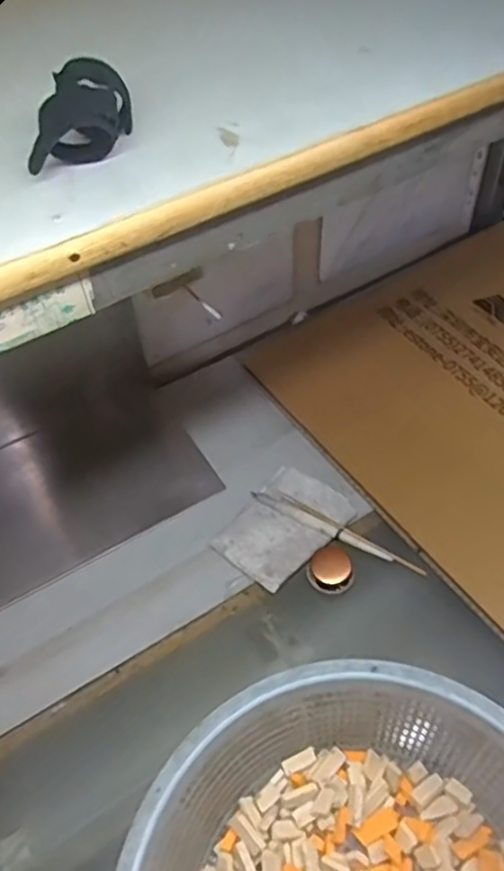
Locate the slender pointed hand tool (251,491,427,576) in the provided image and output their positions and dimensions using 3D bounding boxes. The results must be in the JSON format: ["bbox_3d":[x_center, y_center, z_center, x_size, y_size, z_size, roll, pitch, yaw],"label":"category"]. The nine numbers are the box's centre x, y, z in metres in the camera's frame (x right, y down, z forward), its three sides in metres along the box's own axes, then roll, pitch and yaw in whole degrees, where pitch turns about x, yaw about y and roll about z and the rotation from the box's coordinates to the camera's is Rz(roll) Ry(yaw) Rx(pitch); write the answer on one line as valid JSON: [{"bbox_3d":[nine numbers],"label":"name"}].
[{"bbox_3d":[0.071,0.081,0.540,0.160,0.006,0.017,26,57,24],"label":"slender pointed hand tool"}]

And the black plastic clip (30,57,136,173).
[{"bbox_3d":[-0.068,-0.127,0.246,0.038,0.026,0.045,-9,50,-2],"label":"black plastic clip"}]

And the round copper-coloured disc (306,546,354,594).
[{"bbox_3d":[0.065,0.110,0.514,0.036,0.018,0.035,-2,50,3],"label":"round copper-coloured disc"}]

